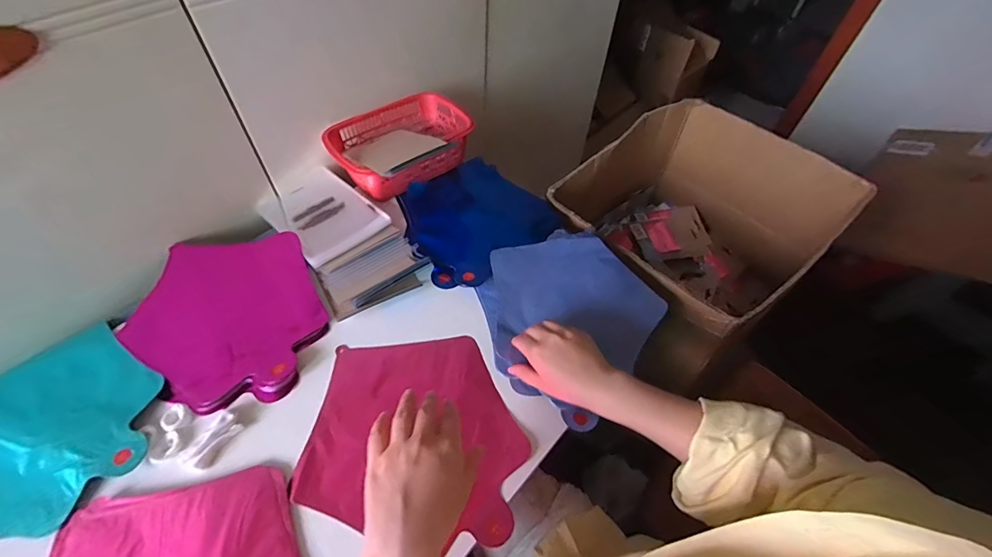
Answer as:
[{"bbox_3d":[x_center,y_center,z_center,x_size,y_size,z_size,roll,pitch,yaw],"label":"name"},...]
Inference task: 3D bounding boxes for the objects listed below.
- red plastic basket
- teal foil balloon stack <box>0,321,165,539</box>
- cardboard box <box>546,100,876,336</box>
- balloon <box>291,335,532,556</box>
[{"bbox_3d":[-0.153,-0.212,0.686,0.215,0.064,0.150,-29,60,-22],"label":"red plastic basket"},{"bbox_3d":[-0.478,0.162,0.444,0.226,0.026,0.214,27,57,20],"label":"teal foil balloon stack"},{"bbox_3d":[0.381,-0.091,0.878,0.544,0.304,0.377,-32,62,-24],"label":"cardboard box"},{"bbox_3d":[-0.082,0.158,0.473,0.227,0.010,0.208,6,53,1],"label":"balloon"}]

